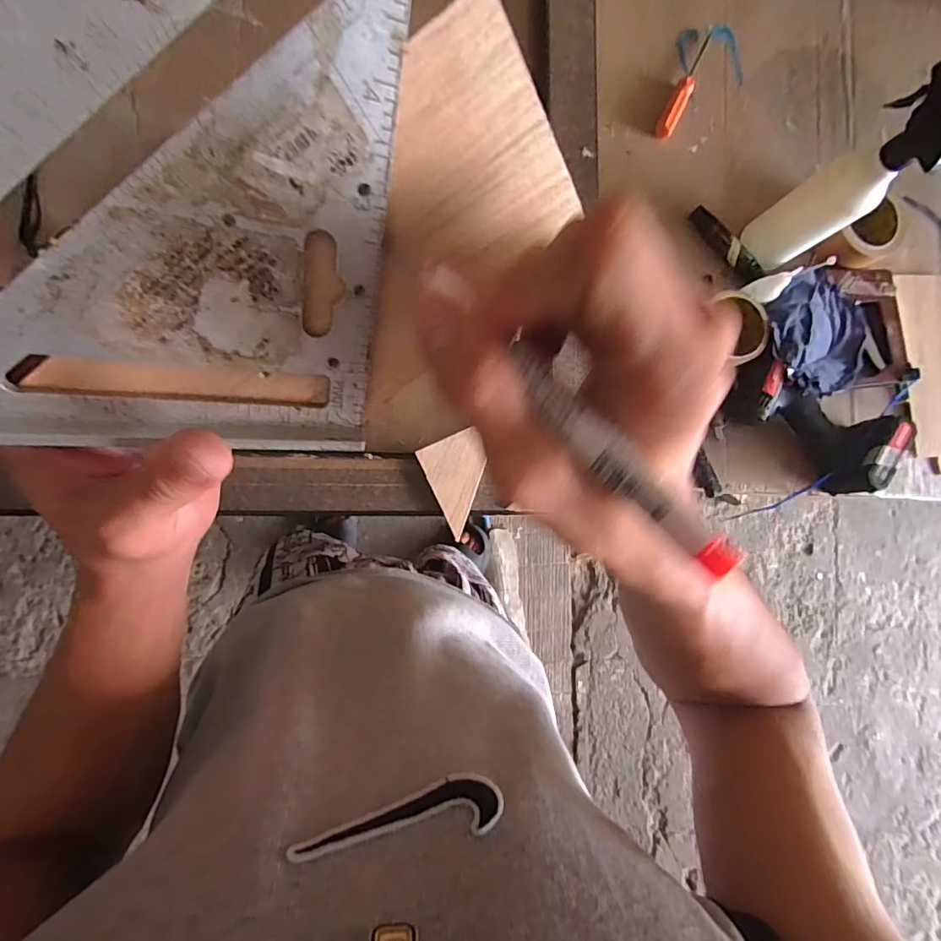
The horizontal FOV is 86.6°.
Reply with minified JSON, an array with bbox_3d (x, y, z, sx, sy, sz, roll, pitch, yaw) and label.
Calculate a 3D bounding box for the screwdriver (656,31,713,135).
[{"bbox_3d":[0.291,-0.521,0.666,0.023,0.026,0.173,27,83,-5],"label":"screwdriver"}]

